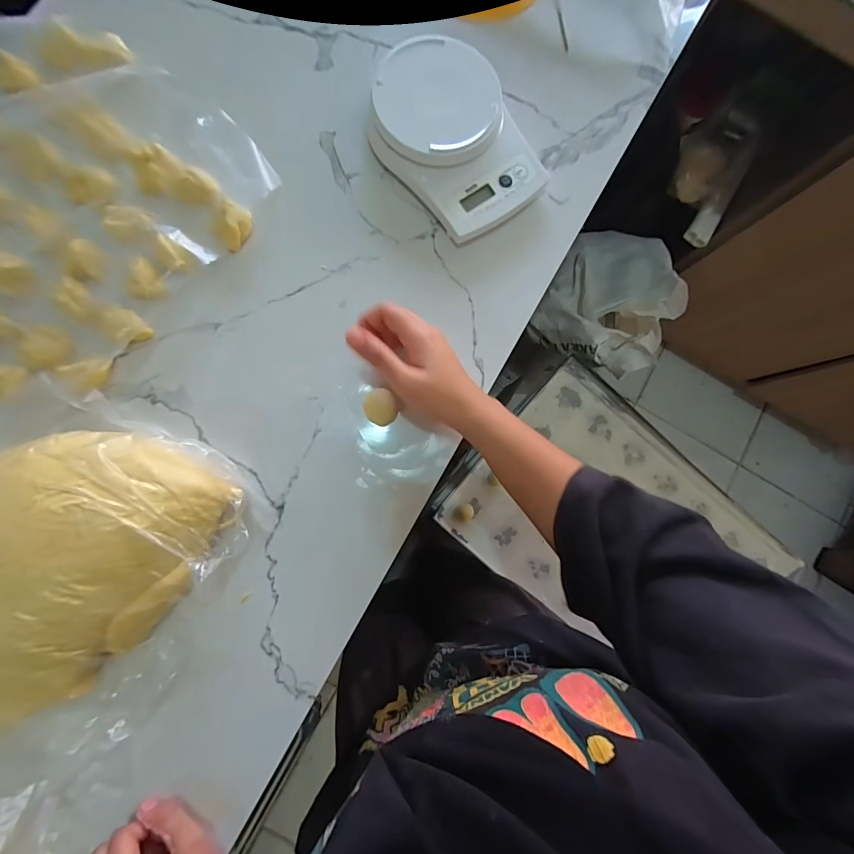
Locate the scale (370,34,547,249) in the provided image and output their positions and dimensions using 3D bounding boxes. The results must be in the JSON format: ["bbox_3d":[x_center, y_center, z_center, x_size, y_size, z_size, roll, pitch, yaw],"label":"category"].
[{"bbox_3d":[0.028,-0.294,0.390,0.133,0.046,0.191,-41,88,-6],"label":"scale"}]

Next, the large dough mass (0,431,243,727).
[{"bbox_3d":[-0.300,0.113,0.311,0.192,0.070,0.252,29,83,-1],"label":"large dough mass"}]

